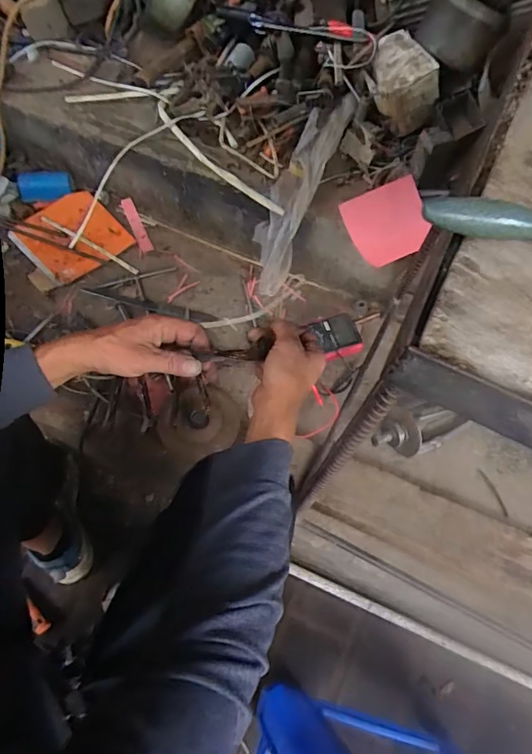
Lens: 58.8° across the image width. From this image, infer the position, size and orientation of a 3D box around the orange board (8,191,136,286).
[{"bbox_3d":[-0.440,-0.323,1.065,0.206,0.018,0.209,-39,71,-22],"label":"orange board"}]

